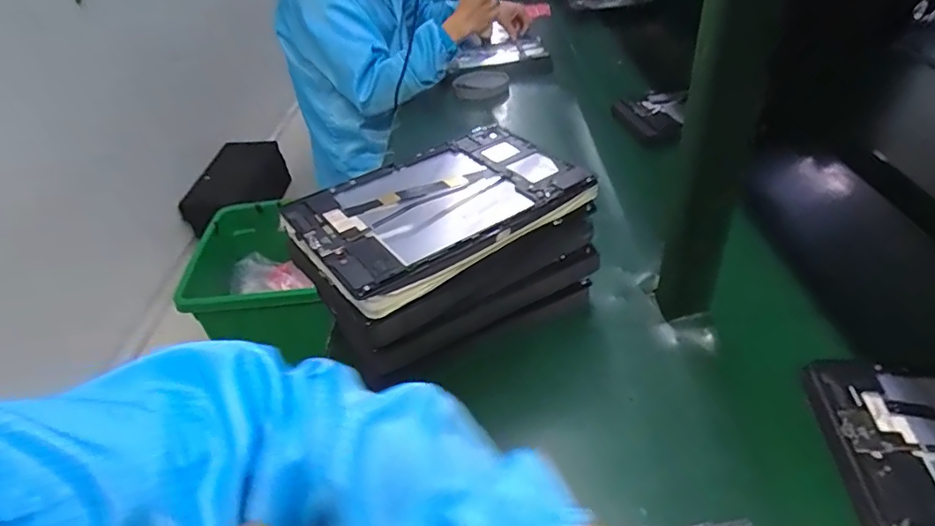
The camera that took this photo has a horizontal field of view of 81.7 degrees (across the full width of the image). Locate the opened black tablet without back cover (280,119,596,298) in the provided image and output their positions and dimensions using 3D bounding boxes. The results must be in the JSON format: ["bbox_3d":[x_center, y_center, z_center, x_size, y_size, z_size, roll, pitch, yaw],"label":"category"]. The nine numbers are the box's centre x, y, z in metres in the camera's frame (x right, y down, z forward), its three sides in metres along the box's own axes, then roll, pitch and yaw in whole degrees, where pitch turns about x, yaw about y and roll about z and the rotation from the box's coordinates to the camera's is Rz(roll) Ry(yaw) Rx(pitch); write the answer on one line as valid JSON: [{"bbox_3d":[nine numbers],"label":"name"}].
[{"bbox_3d":[-0.024,-0.058,0.487,0.241,0.019,0.152,-28,42,-25],"label":"opened black tablet without back cover"}]

